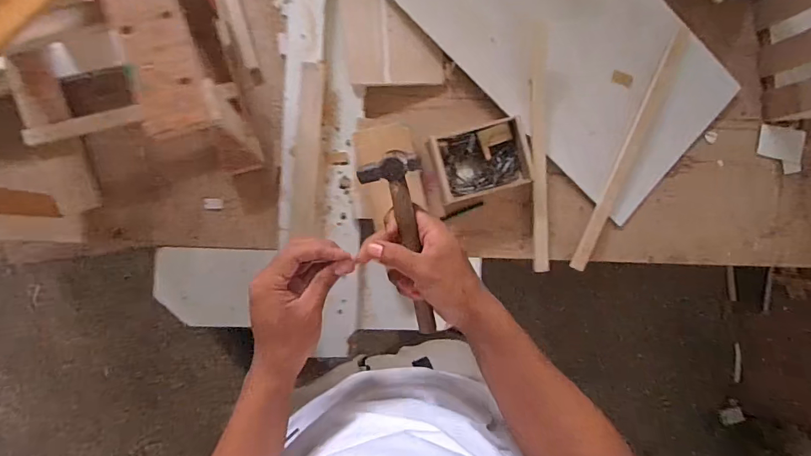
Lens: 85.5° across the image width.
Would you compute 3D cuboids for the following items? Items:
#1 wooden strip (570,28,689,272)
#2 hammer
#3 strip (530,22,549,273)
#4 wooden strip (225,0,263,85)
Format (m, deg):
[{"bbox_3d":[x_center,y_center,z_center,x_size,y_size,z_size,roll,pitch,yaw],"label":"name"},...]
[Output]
[{"bbox_3d":[0.365,-0.124,0.714,0.028,0.017,0.416,24,87,-6],"label":"wooden strip"},{"bbox_3d":[-0.001,0.019,0.447,0.058,0.021,0.190,-12,101,-6],"label":"hammer"},{"bbox_3d":[0.213,-0.121,0.687,0.028,0.016,0.381,-3,90,-7],"label":"strip"},{"bbox_3d":[-0.262,-0.350,0.660,0.022,0.018,0.267,-16,92,-6],"label":"wooden strip"}]

